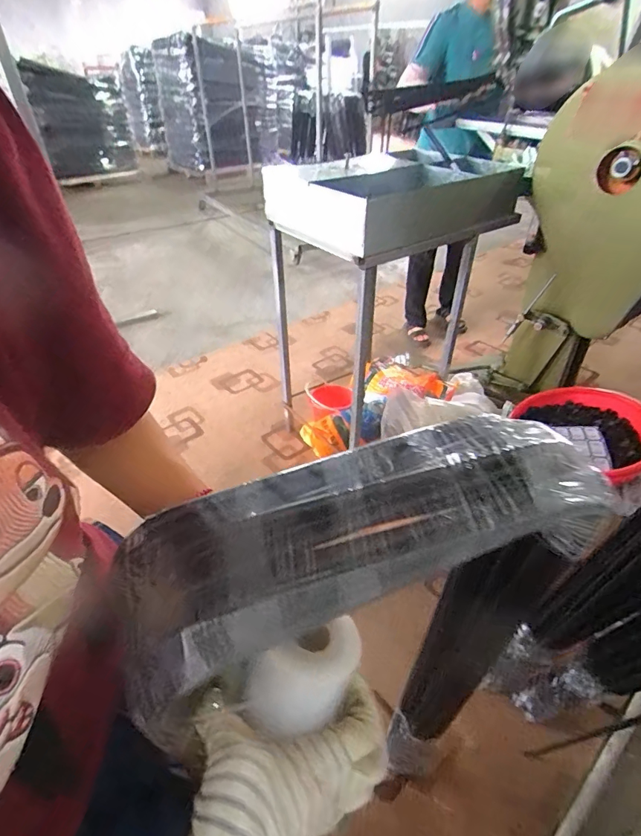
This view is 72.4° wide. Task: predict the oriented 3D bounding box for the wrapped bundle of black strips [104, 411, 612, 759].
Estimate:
[{"bbox_3d":[0.043,0.076,0.299,0.315,0.073,0.105,-15,41,-16],"label":"wrapped bundle of black strips"}]

